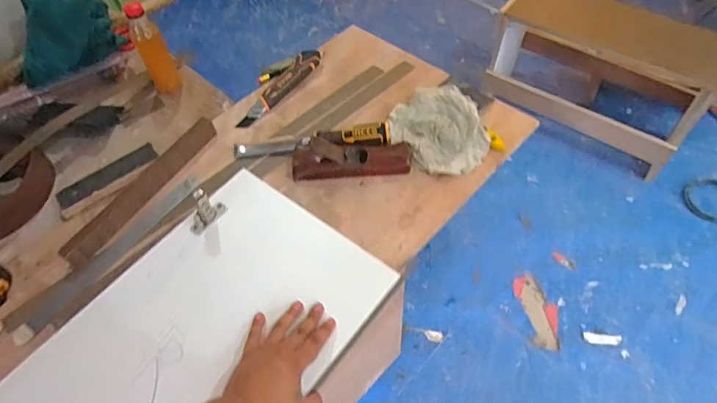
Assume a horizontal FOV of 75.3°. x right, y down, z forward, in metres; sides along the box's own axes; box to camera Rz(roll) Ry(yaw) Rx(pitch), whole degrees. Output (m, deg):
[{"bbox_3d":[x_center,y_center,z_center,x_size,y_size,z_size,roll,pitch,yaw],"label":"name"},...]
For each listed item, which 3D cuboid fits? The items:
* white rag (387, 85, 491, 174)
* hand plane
[{"bbox_3d":[0.135,-0.124,0.799,0.152,0.031,0.171,-9,55,-4],"label":"white rag"},{"bbox_3d":[-0.013,-0.077,0.761,0.196,0.046,0.071,-2,55,1],"label":"hand plane"}]

